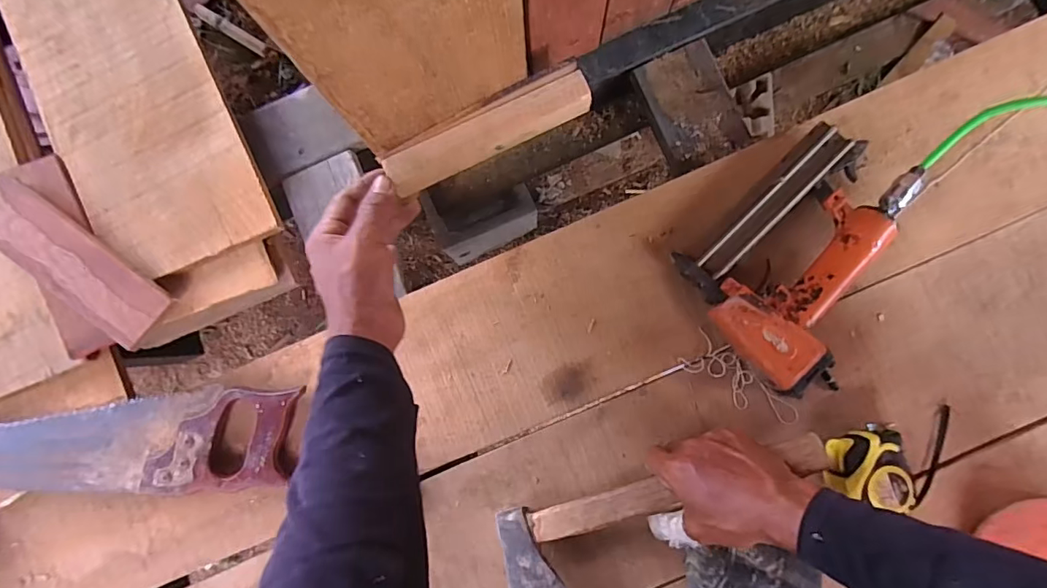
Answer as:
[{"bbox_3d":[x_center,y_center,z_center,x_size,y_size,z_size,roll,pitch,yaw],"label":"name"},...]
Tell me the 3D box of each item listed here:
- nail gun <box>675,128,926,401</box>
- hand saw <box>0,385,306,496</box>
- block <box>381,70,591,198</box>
[{"bbox_3d":[0.288,-0.041,0.503,0.240,0.058,0.169,-41,85,-1],"label":"nail gun"},{"bbox_3d":[-0.480,0.161,0.541,0.475,0.033,0.109,-2,86,2],"label":"hand saw"},{"bbox_3d":[-0.028,-0.132,0.416,0.173,0.032,0.027,-25,85,0],"label":"block"}]

